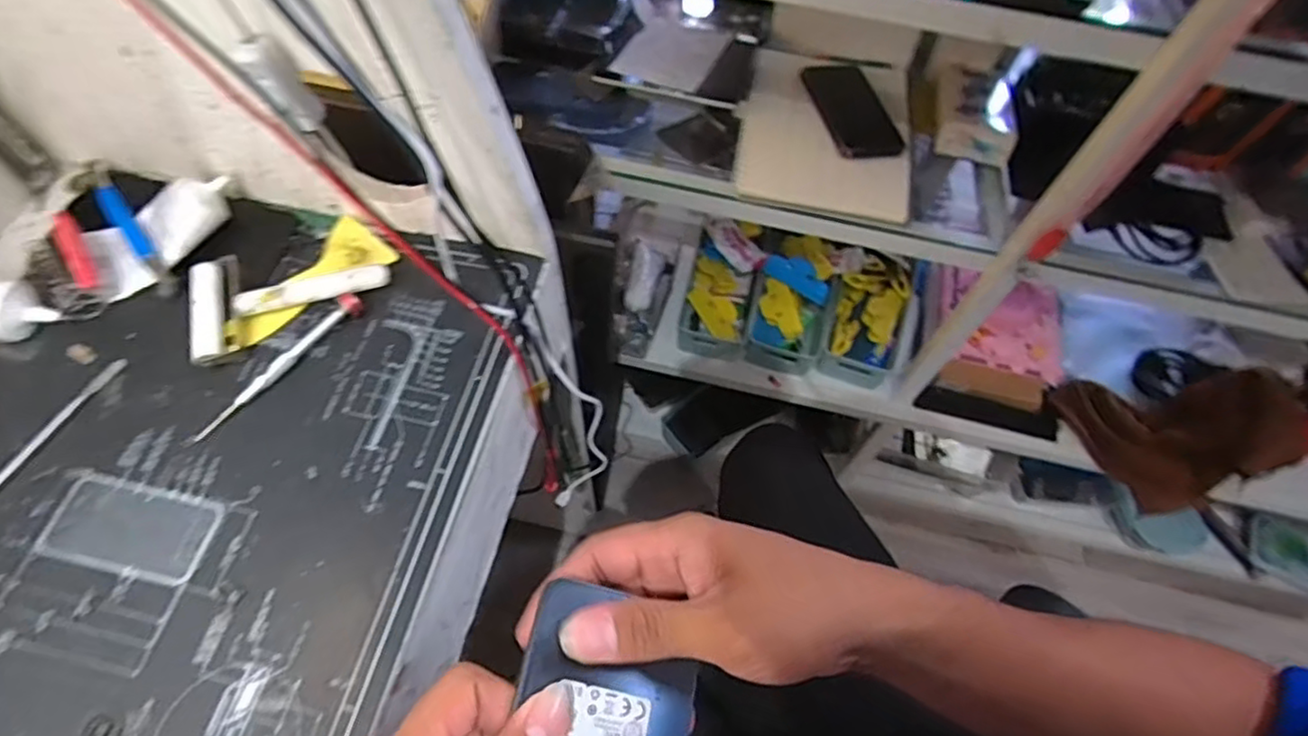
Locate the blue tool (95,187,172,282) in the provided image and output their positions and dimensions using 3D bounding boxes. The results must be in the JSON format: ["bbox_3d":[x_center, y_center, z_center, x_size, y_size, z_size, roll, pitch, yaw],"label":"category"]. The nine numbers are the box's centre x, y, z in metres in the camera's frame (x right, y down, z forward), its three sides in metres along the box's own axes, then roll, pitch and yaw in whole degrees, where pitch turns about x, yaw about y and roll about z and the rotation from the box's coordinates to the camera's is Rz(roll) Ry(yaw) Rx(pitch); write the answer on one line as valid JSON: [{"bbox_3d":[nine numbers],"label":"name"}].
[{"bbox_3d":[-0.357,-0.090,0.460,0.014,0.015,0.101,-36,69,-21],"label":"blue tool"}]

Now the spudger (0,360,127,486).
[{"bbox_3d":[-0.379,0.062,0.391,0.013,0.004,0.169,24,62,9],"label":"spudger"}]

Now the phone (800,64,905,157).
[{"bbox_3d":[0.225,-0.295,0.762,0.076,0.012,0.158,-9,62,-9],"label":"phone"}]

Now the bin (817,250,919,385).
[{"bbox_3d":[0.321,-0.083,0.984,0.128,0.087,0.213,22,62,8],"label":"bin"}]

